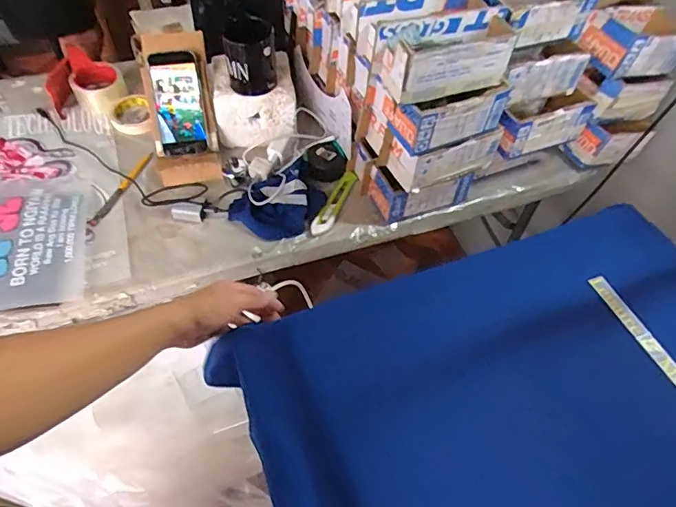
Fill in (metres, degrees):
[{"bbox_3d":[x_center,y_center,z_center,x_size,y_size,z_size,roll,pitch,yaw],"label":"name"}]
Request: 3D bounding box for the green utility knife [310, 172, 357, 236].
[{"bbox_3d":[-0.003,-0.089,0.841,0.028,0.015,0.151,21,55,11],"label":"green utility knife"}]

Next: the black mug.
[{"bbox_3d":[-0.145,-0.334,0.814,0.081,0.109,0.082,-6,54,-8],"label":"black mug"}]

